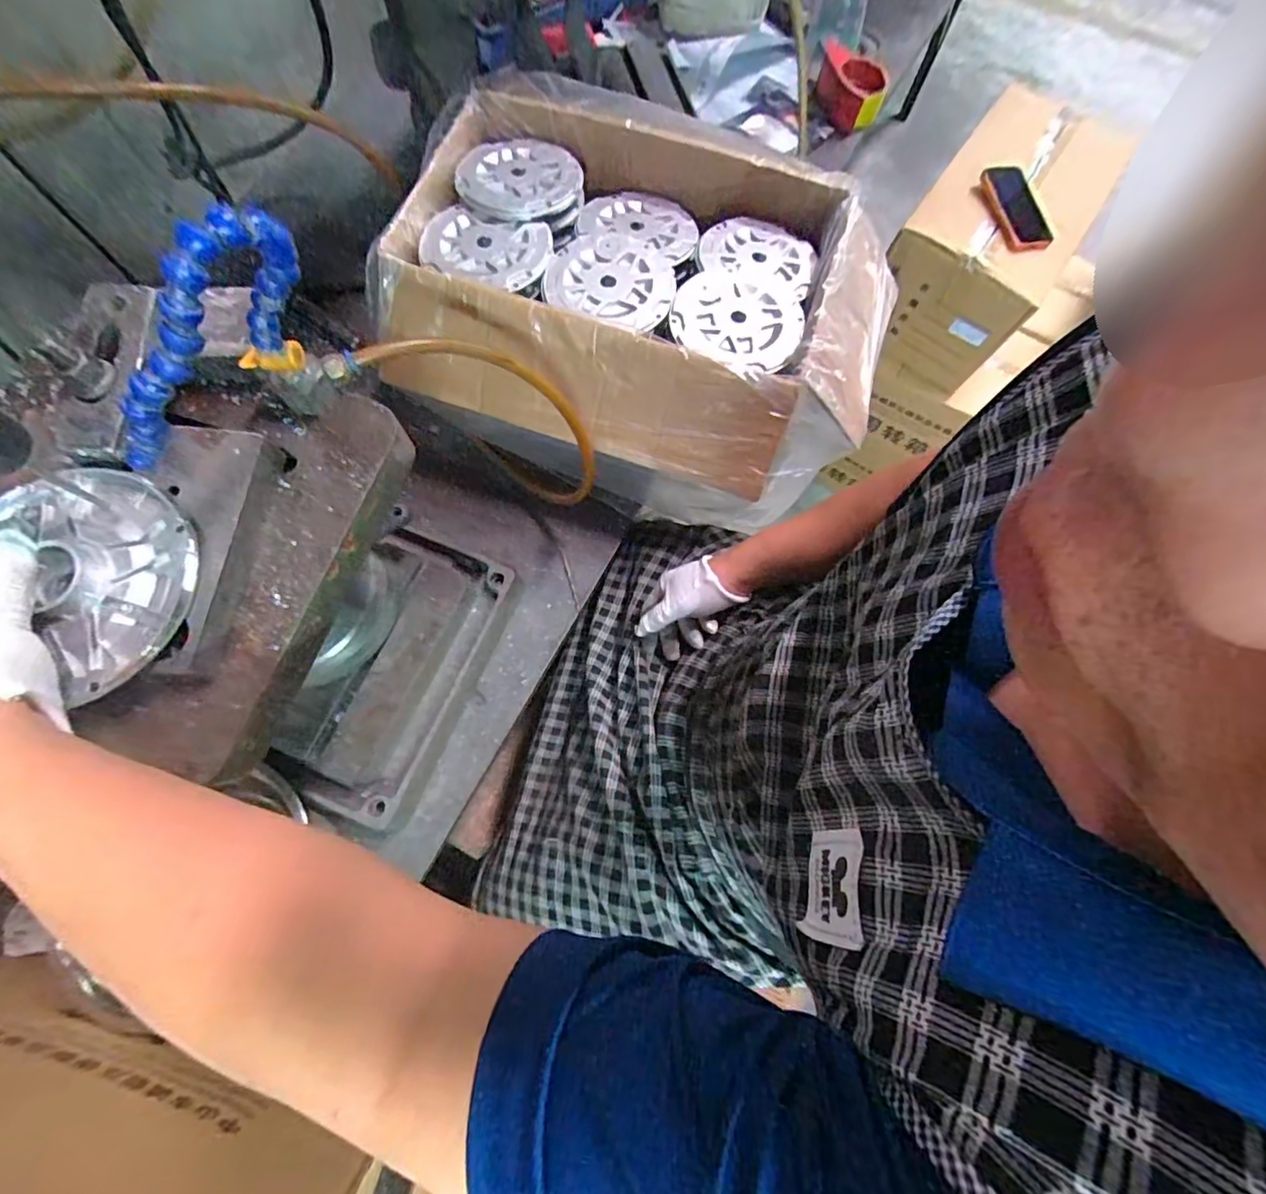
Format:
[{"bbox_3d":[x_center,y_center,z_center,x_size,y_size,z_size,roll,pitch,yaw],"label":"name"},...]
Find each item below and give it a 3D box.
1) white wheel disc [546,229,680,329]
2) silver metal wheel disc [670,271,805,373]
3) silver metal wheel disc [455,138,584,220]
[{"bbox_3d":[-0.019,-0.341,0.582,0.132,0.015,0.115,20,72,6],"label":"white wheel disc"},{"bbox_3d":[0.106,-0.282,0.557,0.130,0.009,0.119,0,72,-1],"label":"silver metal wheel disc"},{"bbox_3d":[-0.125,-0.467,0.606,0.126,0.009,0.124,0,72,-1],"label":"silver metal wheel disc"}]

